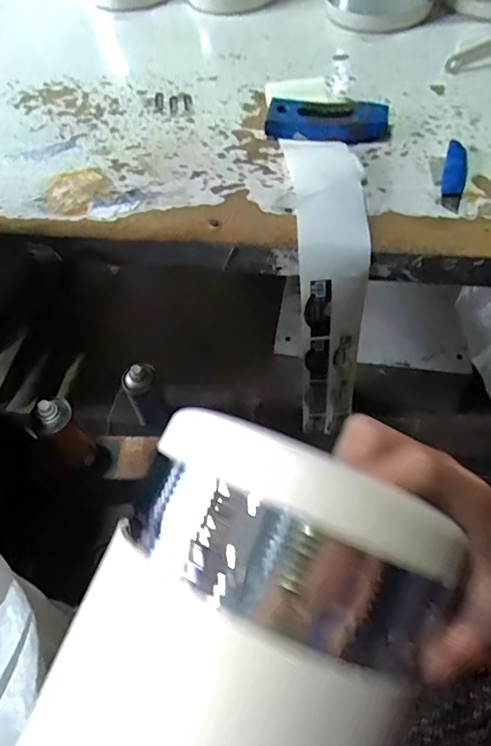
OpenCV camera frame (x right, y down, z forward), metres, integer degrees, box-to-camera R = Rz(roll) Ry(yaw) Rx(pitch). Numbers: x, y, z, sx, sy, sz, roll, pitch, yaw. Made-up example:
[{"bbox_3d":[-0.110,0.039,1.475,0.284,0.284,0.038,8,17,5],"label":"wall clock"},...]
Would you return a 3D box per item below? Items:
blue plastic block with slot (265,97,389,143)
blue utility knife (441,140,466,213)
[{"bbox_3d":[0.095,-0.293,0.599,0.138,0.028,0.054,8,56,10],"label":"blue plastic block with slot"},{"bbox_3d":[0.222,-0.212,0.550,0.023,0.009,0.111,14,57,14],"label":"blue utility knife"}]

